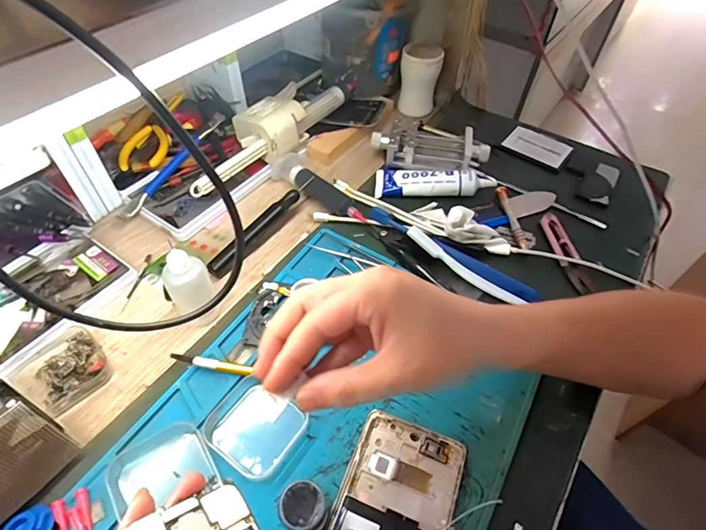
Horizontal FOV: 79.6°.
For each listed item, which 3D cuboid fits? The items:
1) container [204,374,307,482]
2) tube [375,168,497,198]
[{"bbox_3d":[-0.075,0.120,0.319,0.066,0.012,0.059,26,55,20],"label":"container"},{"bbox_3d":[0.095,-0.104,0.496,0.136,0.025,0.045,0,50,-1],"label":"tube"}]

